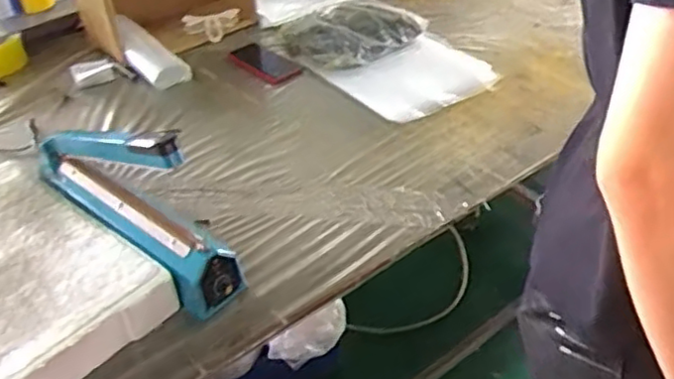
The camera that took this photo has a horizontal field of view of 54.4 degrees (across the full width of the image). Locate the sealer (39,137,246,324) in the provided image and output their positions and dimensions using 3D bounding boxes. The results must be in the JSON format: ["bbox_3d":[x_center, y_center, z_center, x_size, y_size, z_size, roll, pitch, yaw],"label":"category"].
[{"bbox_3d":[-0.288,-0.005,0.882,0.383,0.233,0.087,28,47,31],"label":"sealer"}]

